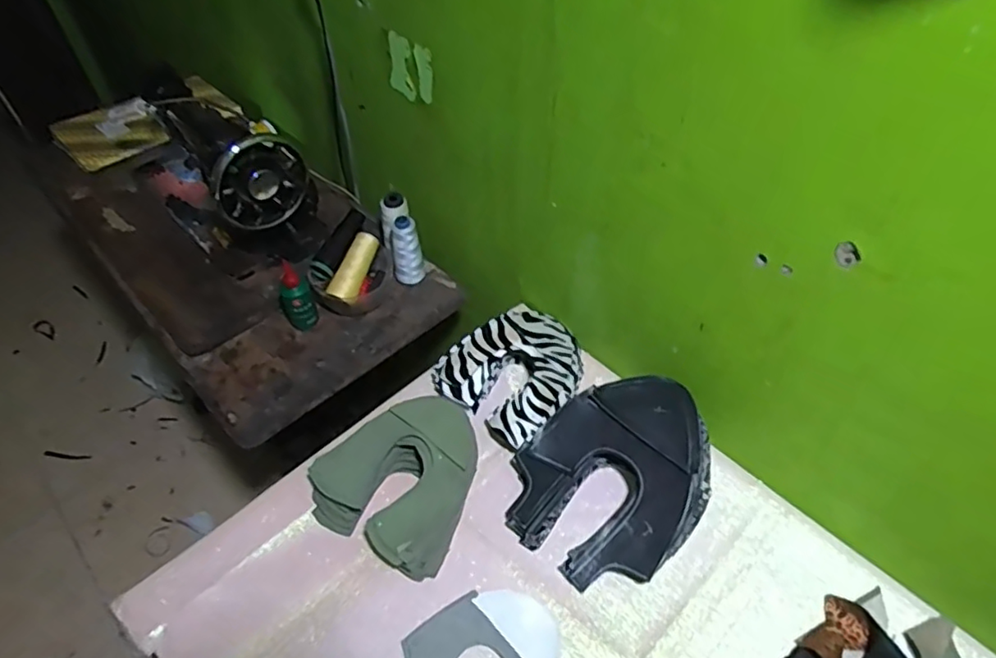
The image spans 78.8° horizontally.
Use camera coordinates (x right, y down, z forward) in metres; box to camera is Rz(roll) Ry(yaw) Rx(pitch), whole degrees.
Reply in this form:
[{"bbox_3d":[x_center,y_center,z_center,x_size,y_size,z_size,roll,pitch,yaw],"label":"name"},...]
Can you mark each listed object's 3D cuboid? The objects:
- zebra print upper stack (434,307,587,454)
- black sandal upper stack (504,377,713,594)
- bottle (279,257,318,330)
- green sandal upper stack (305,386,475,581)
[{"bbox_3d":[0.026,0.050,0.794,0.163,0.075,0.184,33,57,25],"label":"zebra print upper stack"},{"bbox_3d":[0.137,0.158,0.687,0.244,0.097,0.194,-36,59,-26],"label":"black sandal upper stack"},{"bbox_3d":[-0.284,-0.043,0.853,0.032,0.105,0.038,21,53,17],"label":"bottle"},{"bbox_3d":[-0.116,0.164,0.699,0.175,0.080,0.175,21,53,17],"label":"green sandal upper stack"}]

